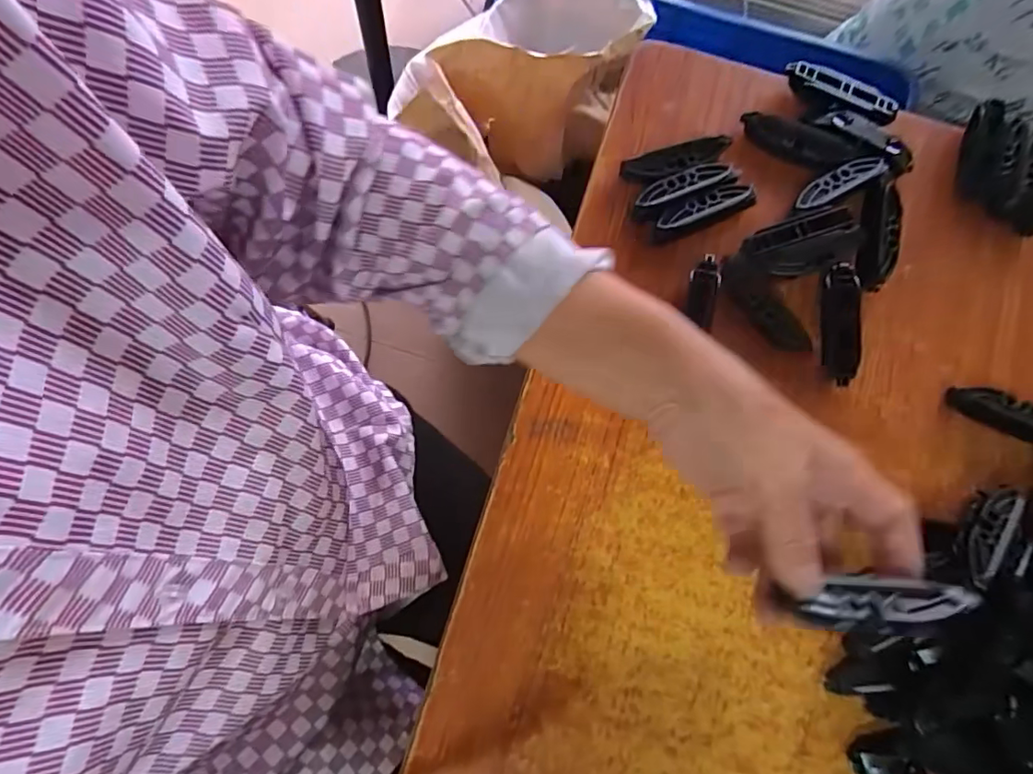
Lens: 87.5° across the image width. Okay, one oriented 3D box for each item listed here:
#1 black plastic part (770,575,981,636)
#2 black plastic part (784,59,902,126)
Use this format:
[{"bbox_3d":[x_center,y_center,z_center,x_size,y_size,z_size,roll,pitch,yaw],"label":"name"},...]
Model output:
[{"bbox_3d":[0.162,0.096,0.240,0.076,0.012,0.022,-7,79,10],"label":"black plastic part"},{"bbox_3d":[0.232,-0.209,0.385,0.081,0.010,0.023,26,80,4],"label":"black plastic part"}]

